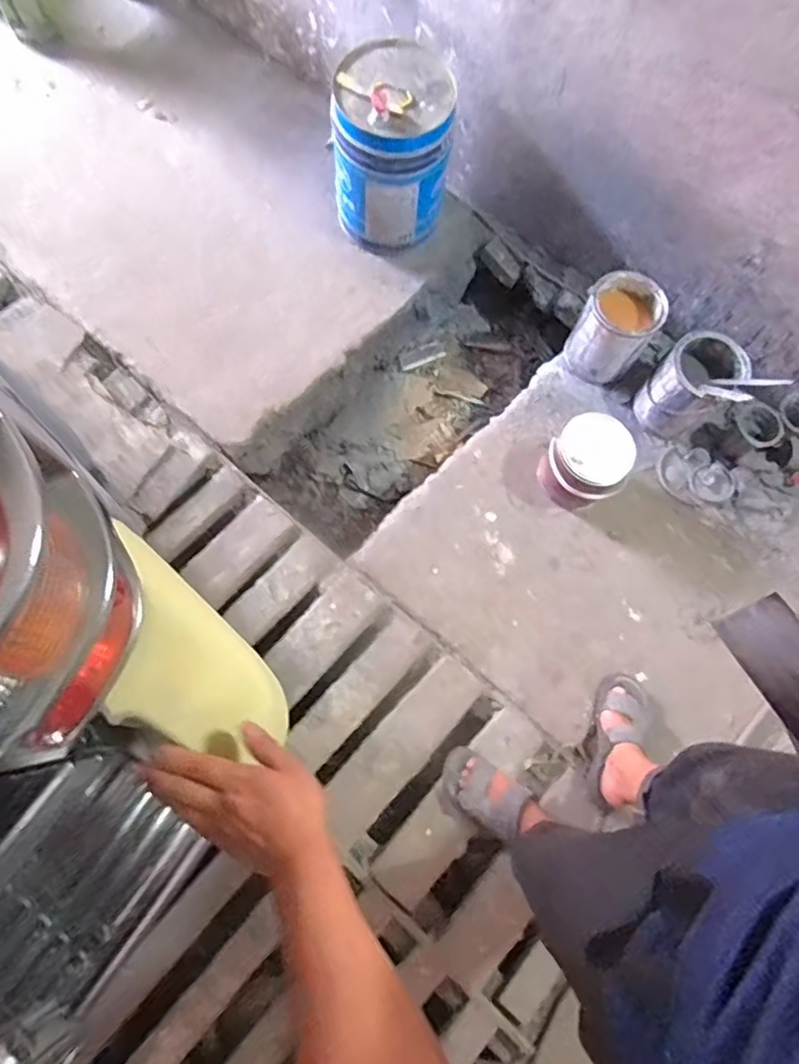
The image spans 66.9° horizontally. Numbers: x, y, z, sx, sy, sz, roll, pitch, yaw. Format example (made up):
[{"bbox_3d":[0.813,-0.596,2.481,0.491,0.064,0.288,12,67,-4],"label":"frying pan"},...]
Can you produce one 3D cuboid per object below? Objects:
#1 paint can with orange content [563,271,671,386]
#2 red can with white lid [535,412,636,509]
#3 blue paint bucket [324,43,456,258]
[{"bbox_3d":[0.493,-0.467,1.401,0.158,0.212,0.167,1,73,-2],"label":"paint can with orange content"},{"bbox_3d":[0.396,-0.137,1.308,0.164,0.175,0.163,1,73,-2],"label":"red can with white lid"},{"bbox_3d":[-0.009,-0.873,1.402,0.256,0.352,0.255,1,73,-2],"label":"blue paint bucket"}]

